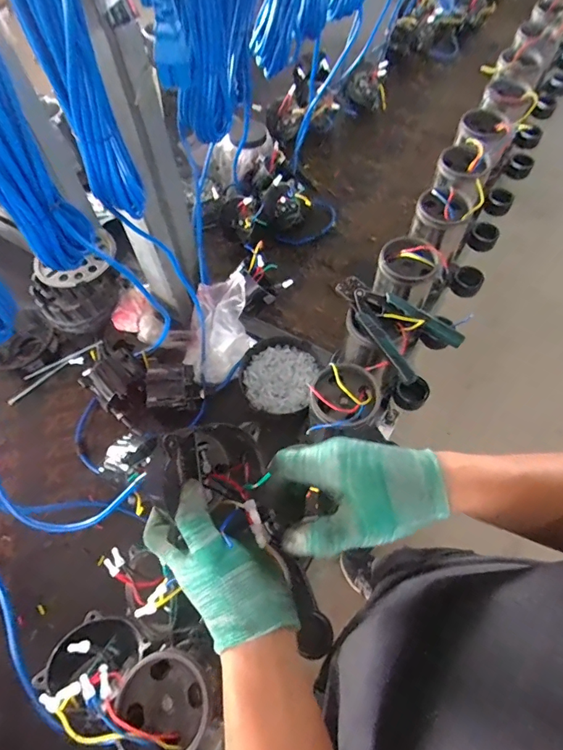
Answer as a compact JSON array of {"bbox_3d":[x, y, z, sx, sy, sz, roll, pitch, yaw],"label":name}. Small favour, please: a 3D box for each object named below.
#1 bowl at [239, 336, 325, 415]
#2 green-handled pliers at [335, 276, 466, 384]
[{"bbox_3d":[-0.005,0.005,0.755,0.129,0.048,0.137,-1,62,1],"label":"bowl"},{"bbox_3d":[0.150,-0.080,0.591,0.100,0.021,0.178,-33,66,-16],"label":"green-handled pliers"}]

